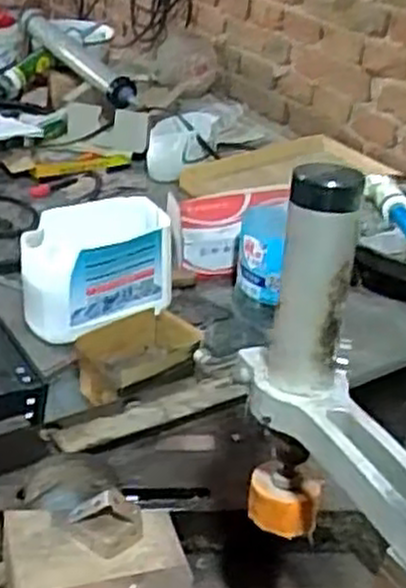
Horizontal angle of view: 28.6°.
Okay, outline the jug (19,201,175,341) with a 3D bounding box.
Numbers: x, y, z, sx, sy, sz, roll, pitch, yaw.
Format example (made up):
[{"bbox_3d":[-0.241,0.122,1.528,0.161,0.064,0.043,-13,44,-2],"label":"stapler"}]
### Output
[{"bbox_3d":[-0.148,-0.035,1.096,0.201,0.150,0.116,-8,34,-23],"label":"jug"}]

